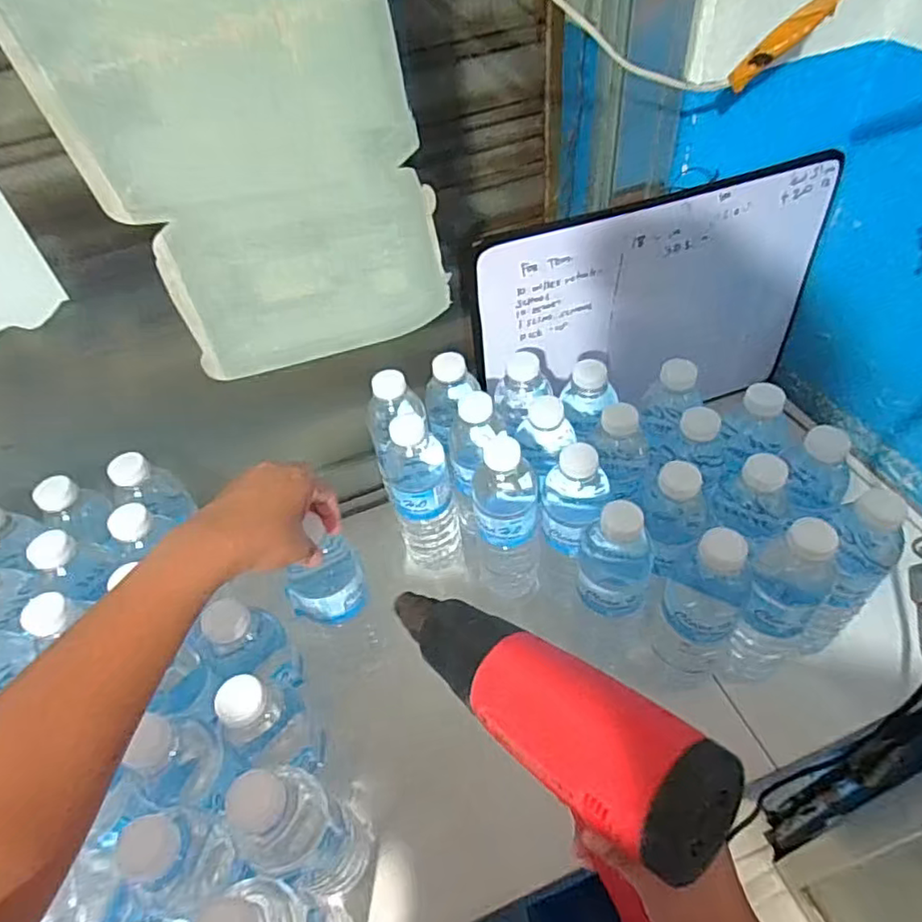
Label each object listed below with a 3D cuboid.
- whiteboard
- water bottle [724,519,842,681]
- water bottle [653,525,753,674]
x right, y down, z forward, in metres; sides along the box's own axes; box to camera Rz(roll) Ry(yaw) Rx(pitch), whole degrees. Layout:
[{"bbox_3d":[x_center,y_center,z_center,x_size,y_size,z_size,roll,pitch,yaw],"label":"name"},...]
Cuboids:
[{"bbox_3d":[0.209,-0.157,0.669,0.390,0.262,0.016,-16,46,-9],"label":"whiteboard"},{"bbox_3d":[0.254,0.117,0.496,0.056,0.190,0.055,-3,49,4],"label":"water bottle"},{"bbox_3d":[0.199,0.121,0.505,0.057,0.199,0.054,-3,49,4],"label":"water bottle"}]

